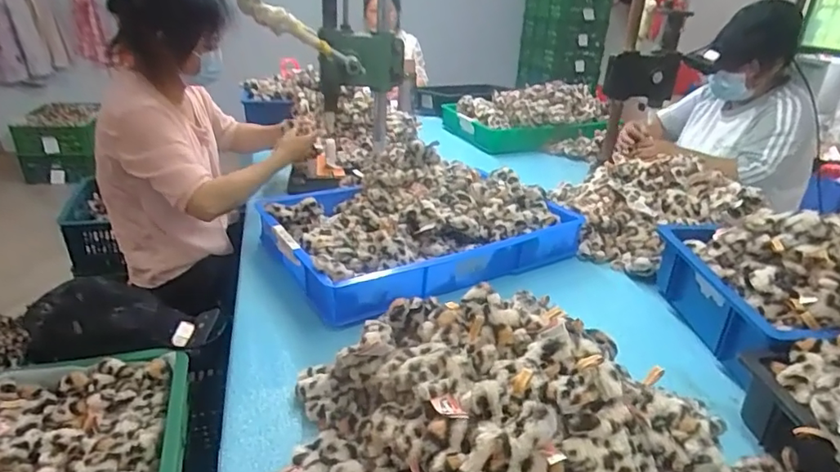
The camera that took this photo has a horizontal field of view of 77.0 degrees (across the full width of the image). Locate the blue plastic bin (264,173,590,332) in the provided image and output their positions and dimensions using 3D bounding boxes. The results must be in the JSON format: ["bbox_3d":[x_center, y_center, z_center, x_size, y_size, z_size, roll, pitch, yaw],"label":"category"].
[{"bbox_3d":[-0.001,-0.027,1.039,0.546,0.097,0.371,-13,30,-31],"label":"blue plastic bin"}]

